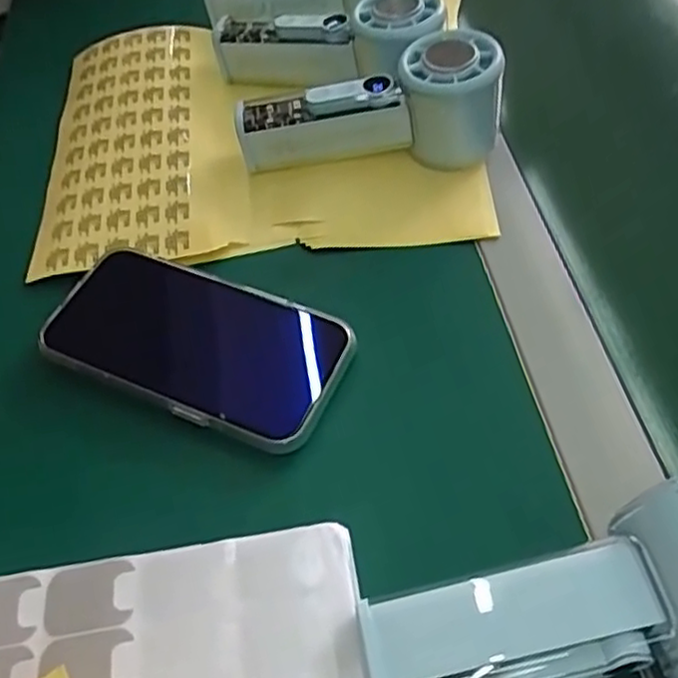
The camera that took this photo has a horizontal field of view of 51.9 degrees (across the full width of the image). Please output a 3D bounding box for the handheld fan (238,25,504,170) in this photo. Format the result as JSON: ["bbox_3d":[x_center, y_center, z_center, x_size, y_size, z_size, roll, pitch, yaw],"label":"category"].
[{"bbox_3d":[0.017,-0.138,0.418,0.153,0.063,0.050,-4,52,1],"label":"handheld fan"}]

